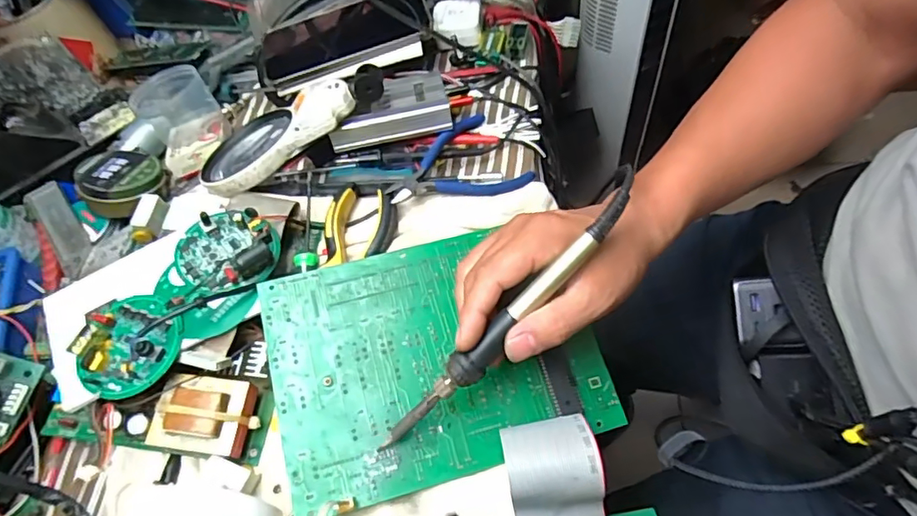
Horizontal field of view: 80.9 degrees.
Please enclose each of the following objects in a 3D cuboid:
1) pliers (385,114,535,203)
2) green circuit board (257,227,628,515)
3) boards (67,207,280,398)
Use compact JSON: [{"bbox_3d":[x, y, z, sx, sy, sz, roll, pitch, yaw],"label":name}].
[{"bbox_3d":[-0.002,-0.068,0.450,0.114,0.029,0.081,-38,62,-13],"label":"pliers"},{"bbox_3d":[-0.016,0.064,0.366,0.214,0.029,0.156,-15,61,-7],"label":"green circuit board"},{"bbox_3d":[-0.195,0.025,0.378,0.149,0.028,0.080,-42,63,-15],"label":"boards"}]

